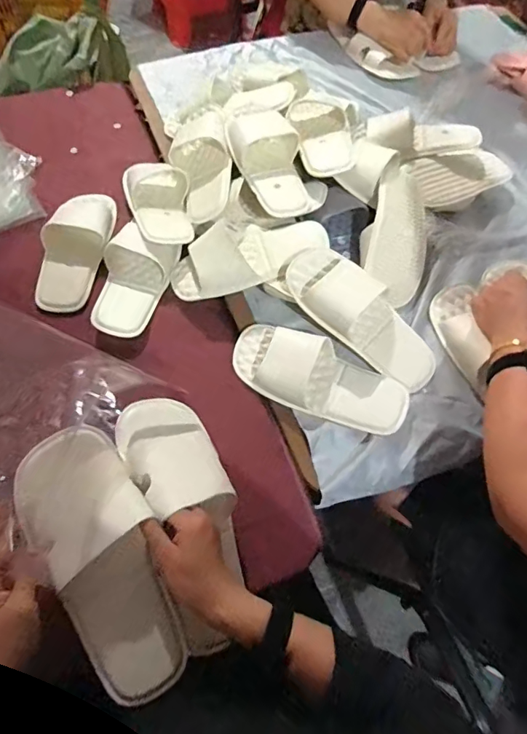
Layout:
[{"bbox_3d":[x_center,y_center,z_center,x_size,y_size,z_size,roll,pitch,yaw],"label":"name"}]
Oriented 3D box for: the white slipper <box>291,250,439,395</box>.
[{"bbox_3d":[0.143,-0.071,0.634,0.253,0.061,0.100,43,67,-3],"label":"white slipper"}]

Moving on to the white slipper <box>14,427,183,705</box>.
[{"bbox_3d":[-0.156,0.192,0.454,0.115,0.049,0.267,-23,86,-14],"label":"white slipper"}]

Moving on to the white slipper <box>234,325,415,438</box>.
[{"bbox_3d":[0.074,0.013,0.624,0.252,0.055,0.100,25,64,9],"label":"white slipper"}]

